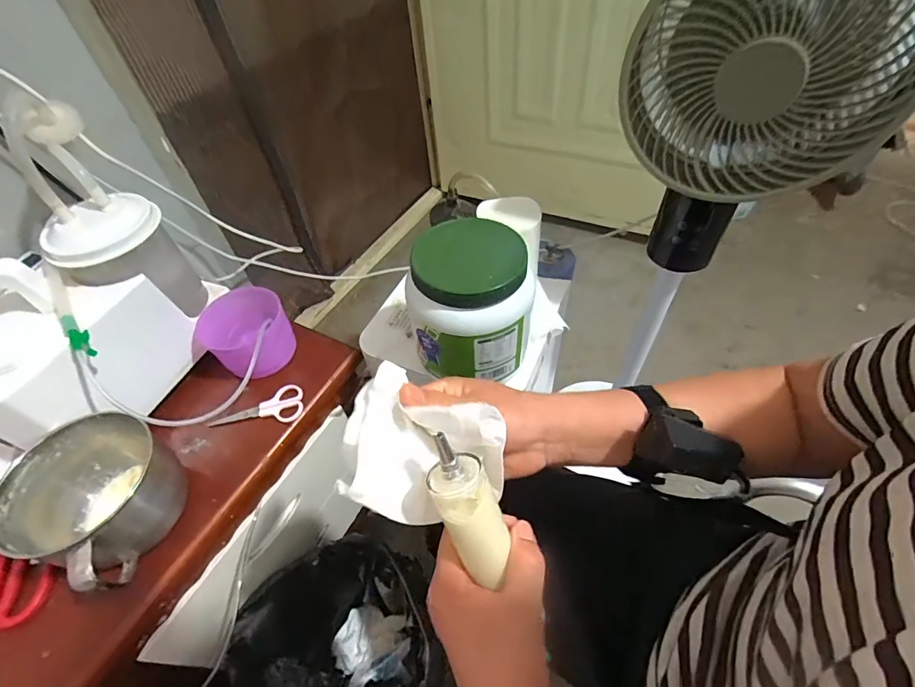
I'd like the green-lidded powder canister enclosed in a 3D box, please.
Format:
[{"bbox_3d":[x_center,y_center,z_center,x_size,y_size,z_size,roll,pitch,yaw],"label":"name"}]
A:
[{"bbox_3d":[0.011,-0.042,0.480,0.130,0.140,0.116,-8,50,-2],"label":"green-lidded powder canister"}]

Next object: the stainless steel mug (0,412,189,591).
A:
[{"bbox_3d":[-0.366,0.163,0.441,0.125,0.097,0.149,0,50,5],"label":"stainless steel mug"}]

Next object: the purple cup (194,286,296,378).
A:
[{"bbox_3d":[-0.274,-0.010,0.572,0.112,0.083,0.086,-29,54,-18],"label":"purple cup"}]

